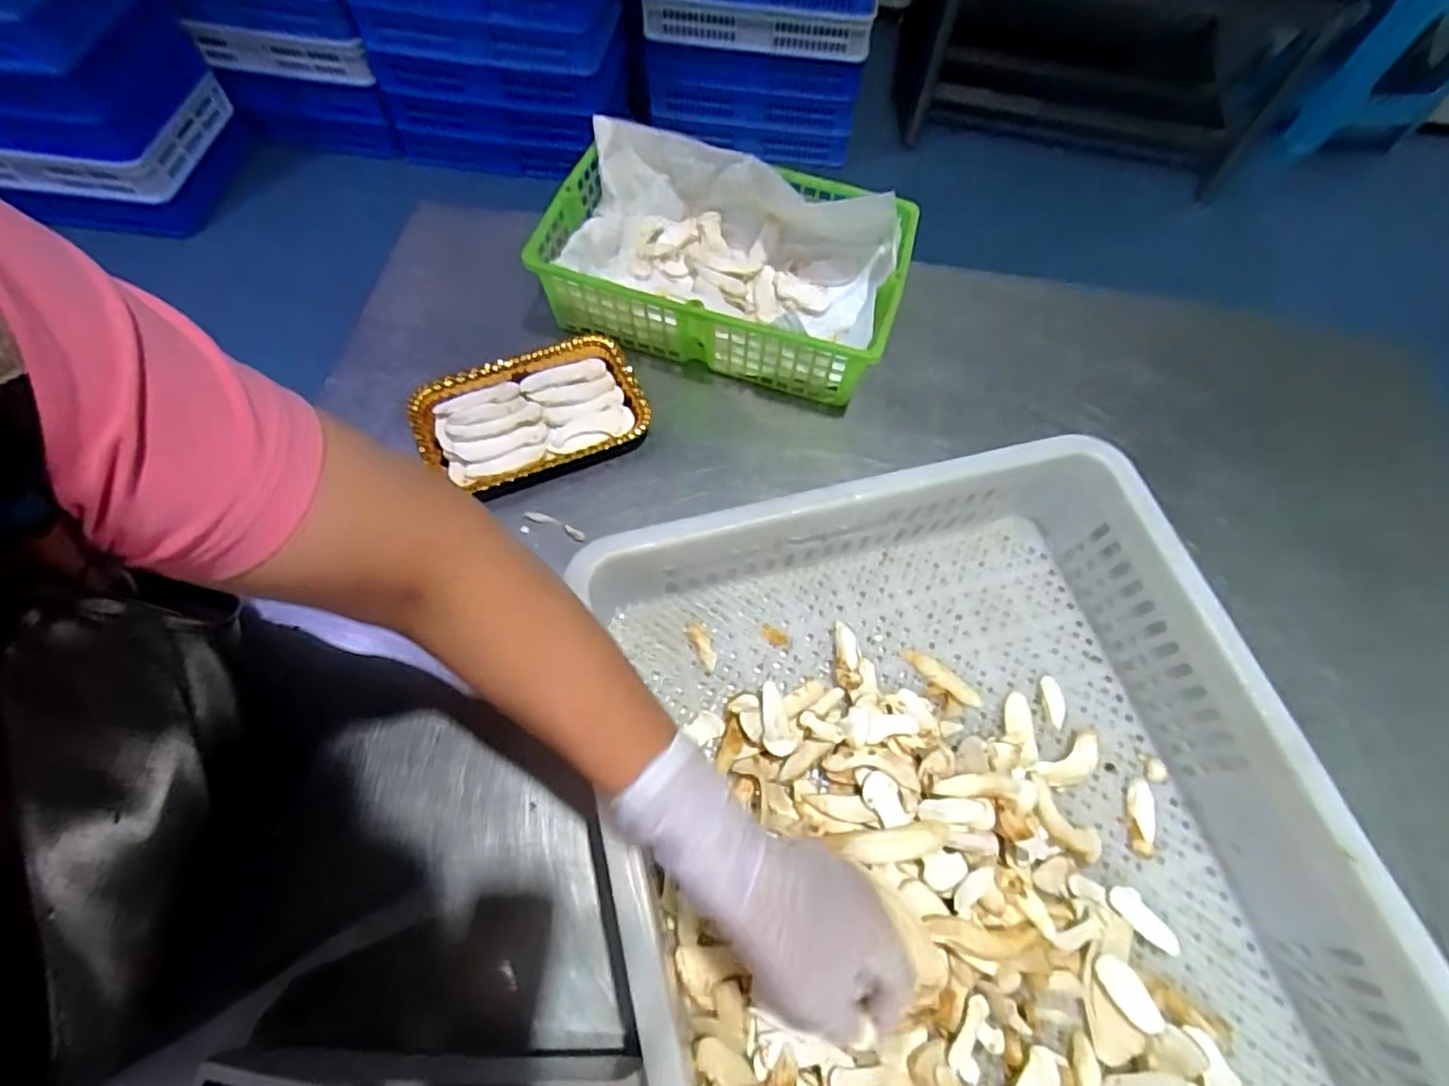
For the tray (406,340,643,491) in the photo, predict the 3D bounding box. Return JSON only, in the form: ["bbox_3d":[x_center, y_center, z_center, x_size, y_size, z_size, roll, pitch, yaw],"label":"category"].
[{"bbox_3d":[-0.167,-0.110,0.568,0.186,0.031,0.119,-23,68,-13],"label":"tray"}]

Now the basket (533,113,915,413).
[{"bbox_3d":[0.000,-0.258,0.610,0.313,0.104,0.195,14,65,4],"label":"basket"}]

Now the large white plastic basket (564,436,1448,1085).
[{"bbox_3d":[0.166,0.236,0.380,0.408,0.105,0.585,-14,66,-10],"label":"large white plastic basket"}]

